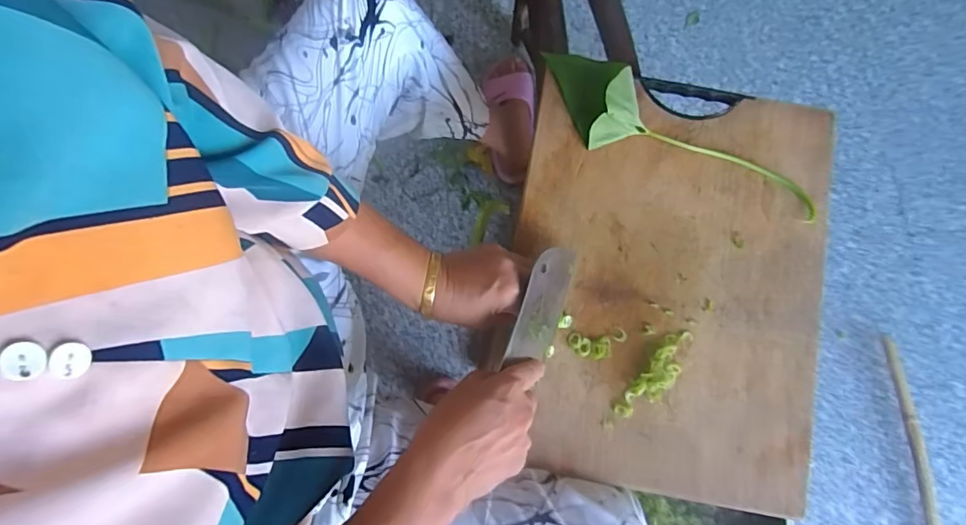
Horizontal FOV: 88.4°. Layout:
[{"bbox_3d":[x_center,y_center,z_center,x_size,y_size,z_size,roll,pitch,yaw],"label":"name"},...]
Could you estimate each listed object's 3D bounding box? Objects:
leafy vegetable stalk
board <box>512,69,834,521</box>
[{"bbox_3d":[0.184,-0.116,0.479,0.301,0.046,0.080,33,81,7],"label":"leafy vegetable stalk"},{"bbox_3d":[0.177,0.017,0.478,0.294,0.019,0.380,10,78,1],"label":"board"}]

